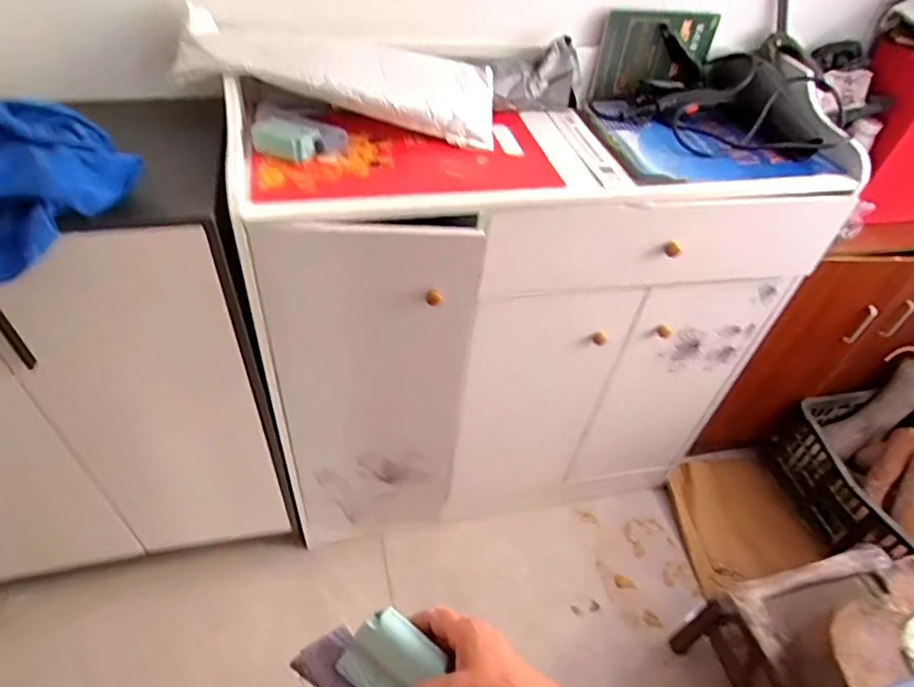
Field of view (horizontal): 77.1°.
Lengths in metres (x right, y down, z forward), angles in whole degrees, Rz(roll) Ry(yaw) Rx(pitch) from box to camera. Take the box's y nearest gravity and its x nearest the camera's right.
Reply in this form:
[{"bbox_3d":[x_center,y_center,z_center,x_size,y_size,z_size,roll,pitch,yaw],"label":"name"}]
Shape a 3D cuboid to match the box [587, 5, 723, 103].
[{"bbox_3d":[0.341,-0.498,0.996,0.221,0.138,0.032,-9,48,-15],"label":"box"}]

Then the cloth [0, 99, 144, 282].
[{"bbox_3d":[-0.508,-0.176,0.656,0.258,0.103,0.203,-16,51,-21],"label":"cloth"}]

